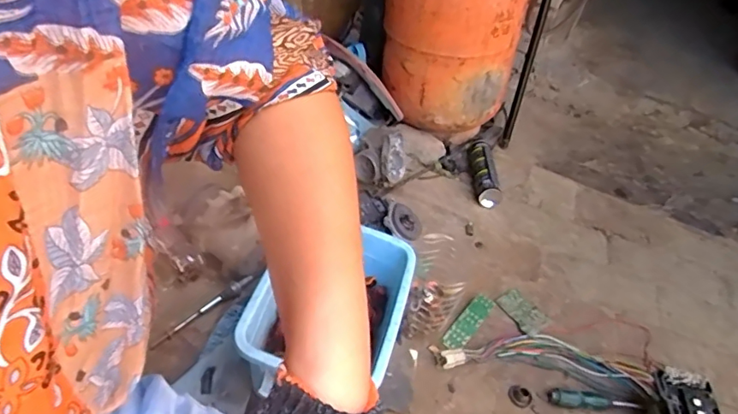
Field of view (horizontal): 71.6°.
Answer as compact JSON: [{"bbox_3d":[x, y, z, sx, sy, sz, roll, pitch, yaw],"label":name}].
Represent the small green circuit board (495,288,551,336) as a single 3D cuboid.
[{"bbox_3d":[0.279,0.190,0.934,0.057,0.005,0.090,-23,53,-32],"label":"small green circuit board"}]

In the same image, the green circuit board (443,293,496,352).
[{"bbox_3d":[0.173,0.202,0.893,0.037,0.010,0.119,35,68,21],"label":"green circuit board"}]

